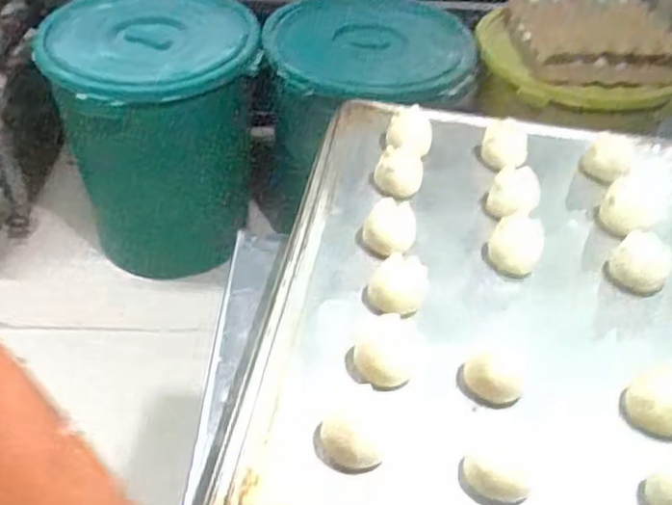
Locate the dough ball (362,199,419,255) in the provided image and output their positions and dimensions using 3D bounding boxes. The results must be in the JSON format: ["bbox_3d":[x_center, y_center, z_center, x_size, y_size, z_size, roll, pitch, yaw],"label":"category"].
[{"bbox_3d":[0.041,-0.017,0.557,0.040,0.027,0.047,5,47,1],"label":"dough ball"}]

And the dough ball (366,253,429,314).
[{"bbox_3d":[0.046,0.022,0.522,0.041,0.021,0.049,17,48,11],"label":"dough ball"}]

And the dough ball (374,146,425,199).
[{"bbox_3d":[0.054,-0.067,0.611,0.040,0.021,0.041,2,47,-2],"label":"dough ball"}]

